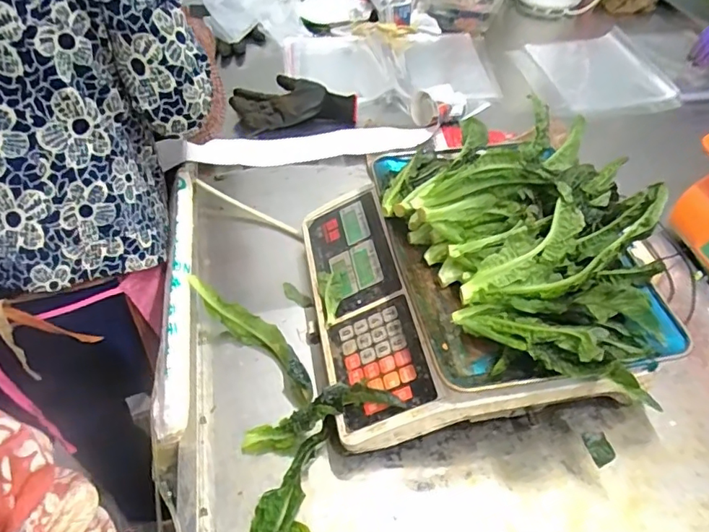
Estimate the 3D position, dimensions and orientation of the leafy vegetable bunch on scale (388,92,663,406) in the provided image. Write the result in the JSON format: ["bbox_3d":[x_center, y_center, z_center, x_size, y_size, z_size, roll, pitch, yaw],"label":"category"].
[{"bbox_3d":[0.160,-0.045,0.507,0.240,0.109,0.310,-1,49,-2],"label":"leafy vegetable bunch on scale"}]

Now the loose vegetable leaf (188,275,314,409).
[{"bbox_3d":[-0.113,0.083,0.598,0.192,0.050,0.044,42,59,13],"label":"loose vegetable leaf"}]

